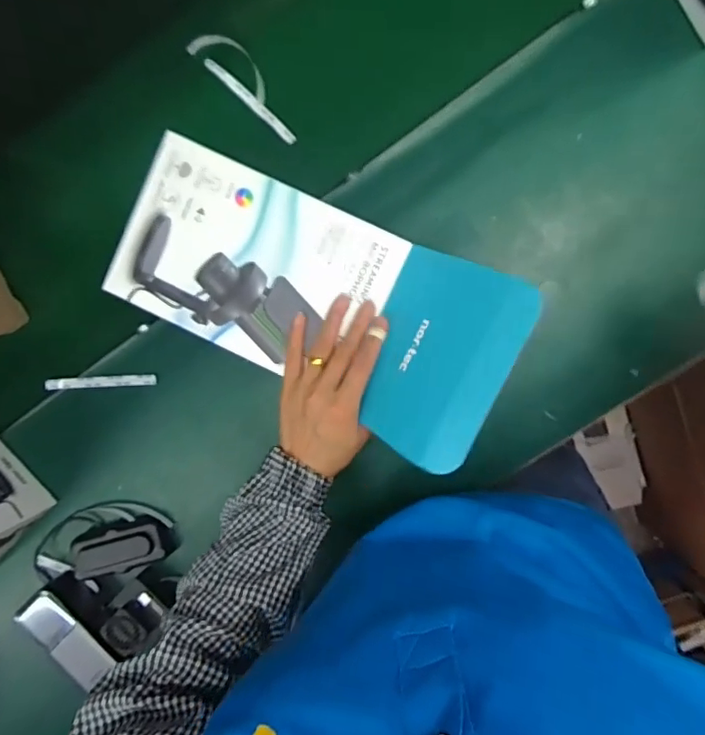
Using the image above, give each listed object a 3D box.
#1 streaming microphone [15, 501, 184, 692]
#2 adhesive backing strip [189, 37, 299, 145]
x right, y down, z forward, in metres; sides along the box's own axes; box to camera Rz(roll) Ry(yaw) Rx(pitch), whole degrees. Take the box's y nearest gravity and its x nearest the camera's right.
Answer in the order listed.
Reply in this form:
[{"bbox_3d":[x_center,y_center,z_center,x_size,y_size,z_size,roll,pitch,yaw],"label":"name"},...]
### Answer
[{"bbox_3d":[-0.273,0.228,0.602,0.151,0.053,0.167,44,99,2],"label":"streaming microphone"},{"bbox_3d":[-0.105,-0.292,0.567,0.142,0.022,0.041,43,99,2],"label":"adhesive backing strip"}]

